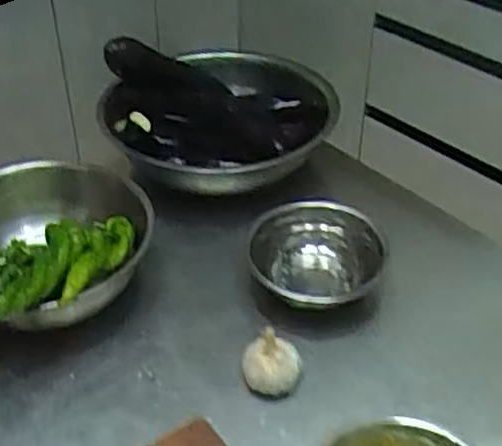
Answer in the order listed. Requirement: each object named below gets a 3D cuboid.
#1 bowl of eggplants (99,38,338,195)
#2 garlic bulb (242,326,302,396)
[{"bbox_3d":[-0.045,-0.167,1.112,0.341,0.103,0.341,0,39,0],"label":"bowl of eggplants"},{"bbox_3d":[0.022,0.142,0.768,0.063,0.047,0.056,0,39,-1],"label":"garlic bulb"}]

